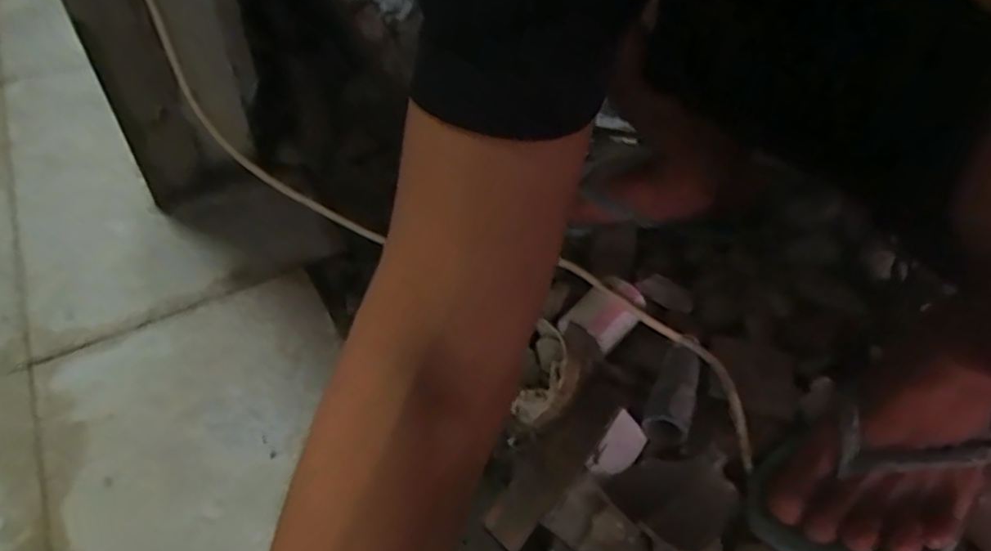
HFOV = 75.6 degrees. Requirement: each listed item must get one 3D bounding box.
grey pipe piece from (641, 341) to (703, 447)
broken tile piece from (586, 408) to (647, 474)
[{"bbox_3d":[0.134,0.085,0.476,0.030,0.028,0.075,18,48,15],"label":"grey pipe piece"},{"bbox_3d":[0.088,0.125,0.458,0.049,0.036,0.004,-50,22,-24],"label":"broken tile piece"}]

